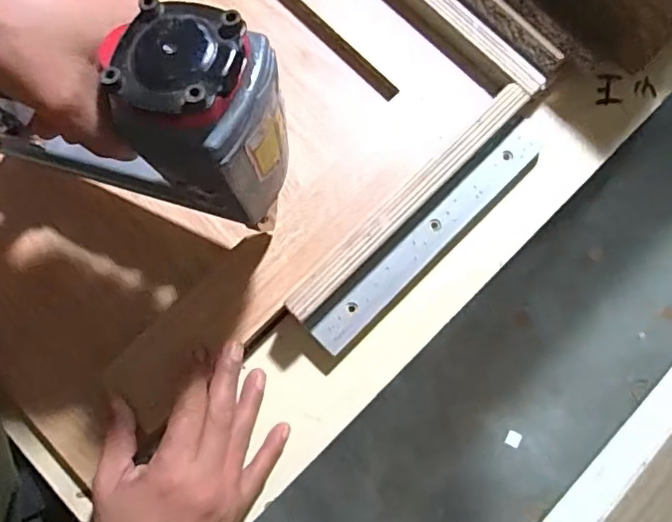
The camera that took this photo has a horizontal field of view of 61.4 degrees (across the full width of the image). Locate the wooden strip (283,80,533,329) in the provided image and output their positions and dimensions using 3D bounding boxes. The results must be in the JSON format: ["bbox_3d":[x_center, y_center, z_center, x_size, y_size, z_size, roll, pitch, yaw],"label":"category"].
[{"bbox_3d":[0.049,-0.040,0.388,0.215,0.024,0.020,-44,82,-8],"label":"wooden strip"}]

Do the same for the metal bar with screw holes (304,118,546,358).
[{"bbox_3d":[0.065,-0.021,0.400,0.214,0.007,0.032,-44,82,-8],"label":"metal bar with screw holes"}]

